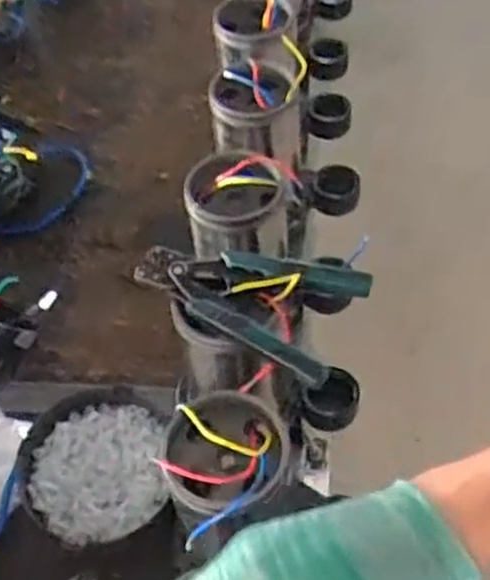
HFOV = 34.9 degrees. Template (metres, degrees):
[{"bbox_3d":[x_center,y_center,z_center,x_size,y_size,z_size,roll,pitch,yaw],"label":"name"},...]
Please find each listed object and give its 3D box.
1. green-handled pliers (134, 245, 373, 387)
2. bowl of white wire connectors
[{"bbox_3d":[-0.002,0.000,0.615,0.178,0.021,0.100,21,56,19],"label":"green-handled pliers"},{"bbox_3d":[-0.137,0.168,0.723,0.129,0.048,0.137,-2,52,2],"label":"bowl of white wire connectors"}]

